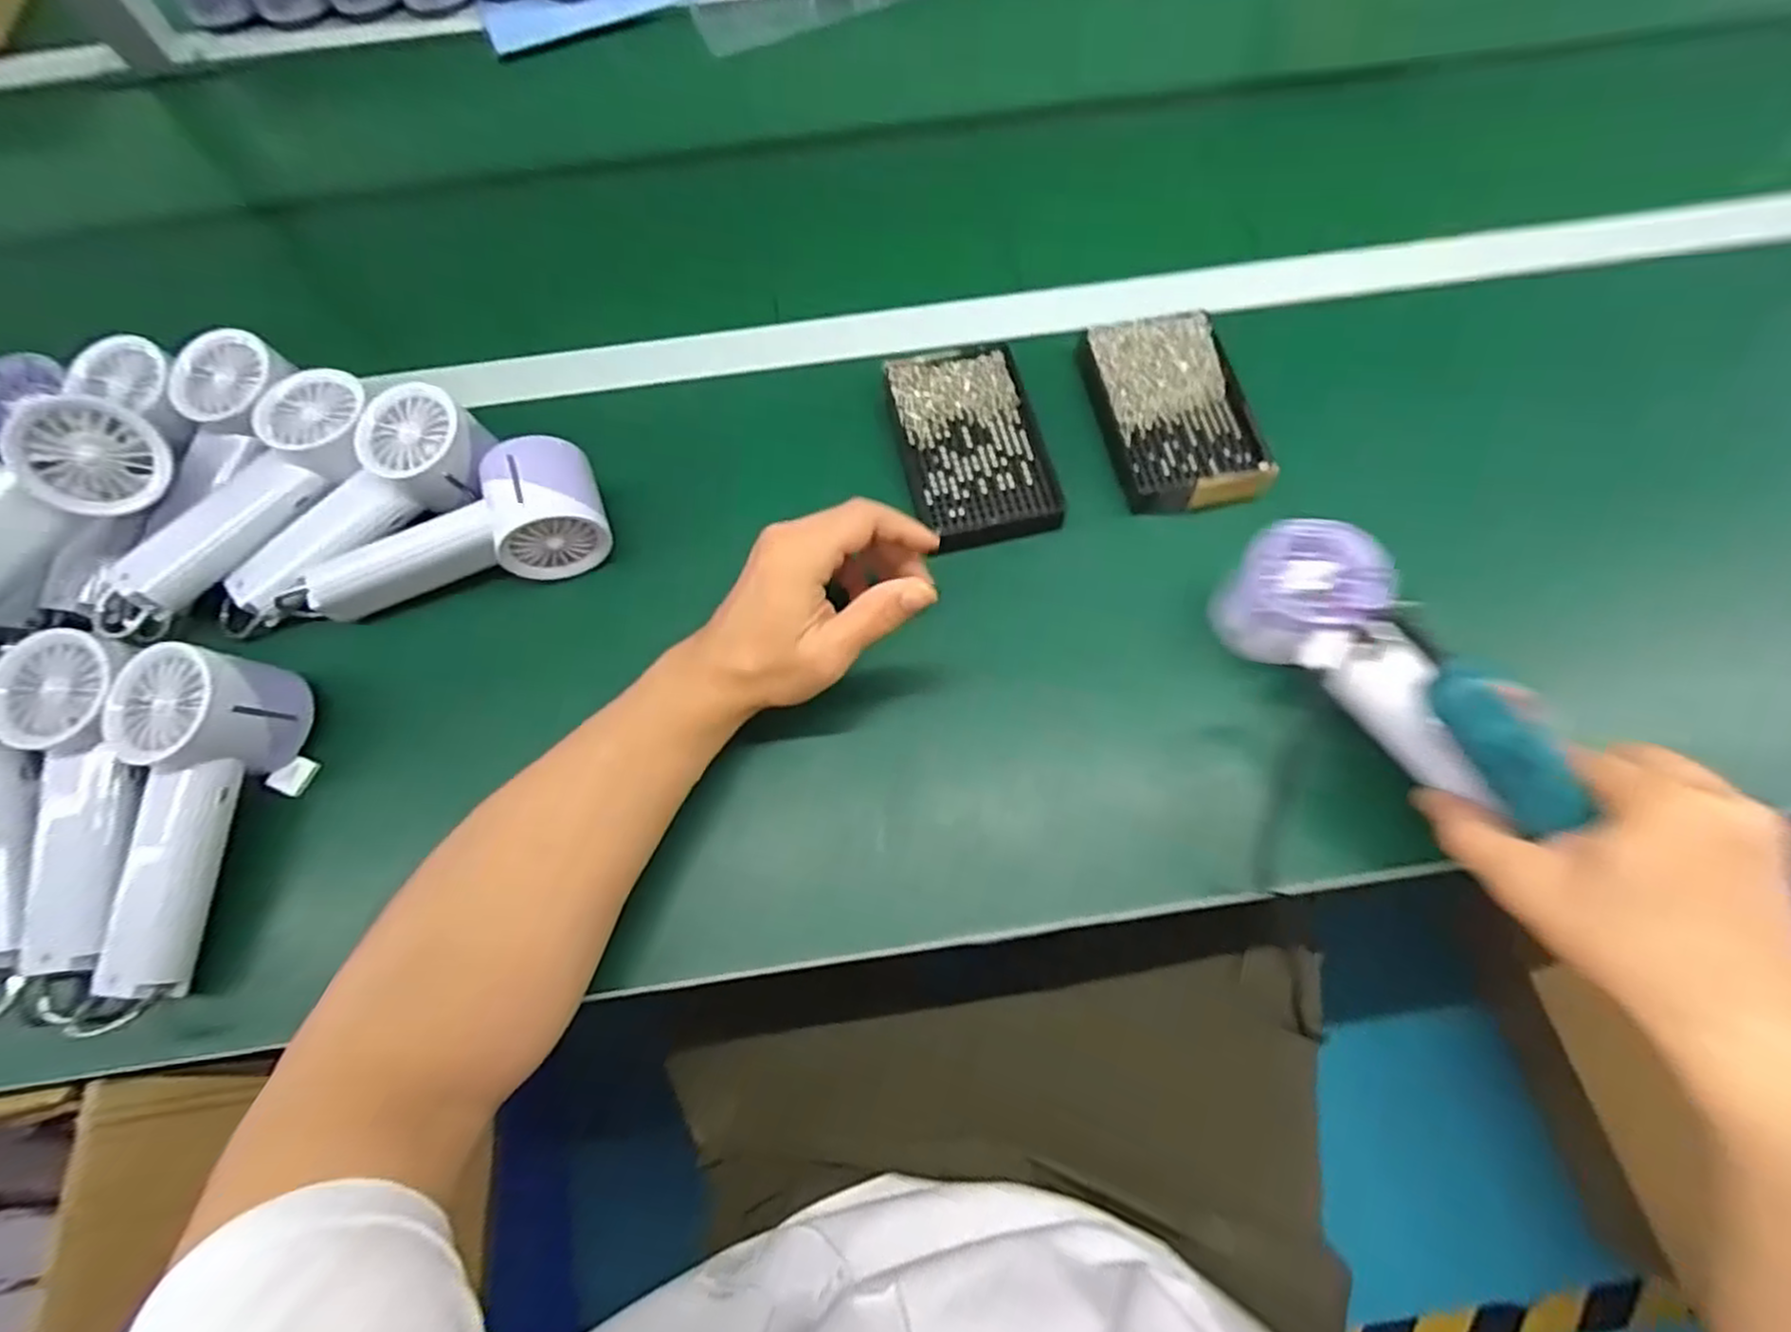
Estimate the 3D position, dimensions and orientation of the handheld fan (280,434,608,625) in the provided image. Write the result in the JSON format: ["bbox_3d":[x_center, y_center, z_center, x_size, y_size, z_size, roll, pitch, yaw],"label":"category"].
[{"bbox_3d":[-0.268,-0.074,0.444,0.189,0.062,0.061,-20,69,-6],"label":"handheld fan"}]

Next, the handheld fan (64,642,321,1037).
[{"bbox_3d":[-0.372,0.086,0.398,0.065,0.062,0.188,11,86,6],"label":"handheld fan"}]

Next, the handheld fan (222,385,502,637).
[{"bbox_3d":[-0.328,-0.090,0.460,0.190,0.050,0.068,-39,72,3],"label":"handheld fan"}]

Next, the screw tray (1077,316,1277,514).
[{"bbox_3d":[0.182,-0.167,0.493,0.092,0.018,0.144,-11,69,-3],"label":"screw tray"}]

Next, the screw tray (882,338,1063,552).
[{"bbox_3d":[0.049,-0.145,0.492,0.087,0.018,0.137,-11,69,-3],"label":"screw tray"}]

